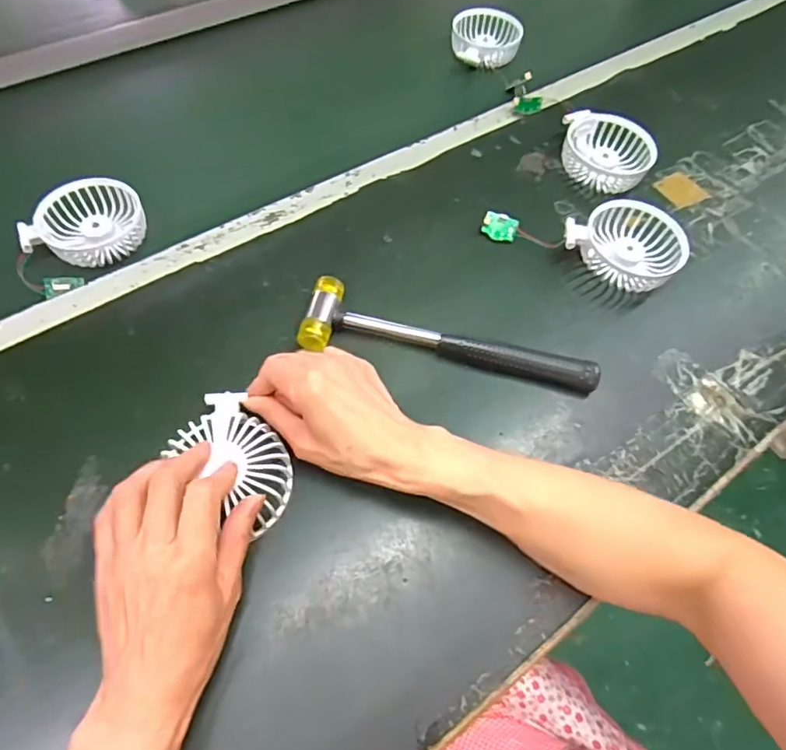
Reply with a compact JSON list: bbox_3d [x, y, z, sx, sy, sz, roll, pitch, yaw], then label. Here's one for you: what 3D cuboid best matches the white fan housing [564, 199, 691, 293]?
[{"bbox_3d":[0.216,-0.118,0.491,0.095,0.034,0.089,2,60,-3],"label":"white fan housing"}]

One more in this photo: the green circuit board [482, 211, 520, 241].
[{"bbox_3d":[0.102,-0.142,0.498,0.032,0.007,0.026,23,83,-1],"label":"green circuit board"}]

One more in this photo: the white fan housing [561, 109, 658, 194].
[{"bbox_3d":[0.224,-0.234,0.553,0.091,0.034,0.090,10,60,2],"label":"white fan housing"}]

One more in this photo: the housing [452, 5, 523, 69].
[{"bbox_3d":[0.122,-0.440,0.686,0.089,0.032,0.090,10,60,2],"label":"housing"}]

